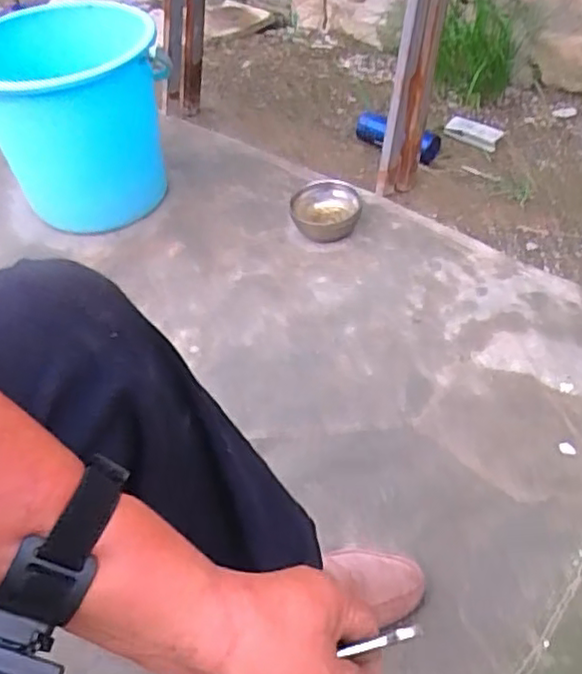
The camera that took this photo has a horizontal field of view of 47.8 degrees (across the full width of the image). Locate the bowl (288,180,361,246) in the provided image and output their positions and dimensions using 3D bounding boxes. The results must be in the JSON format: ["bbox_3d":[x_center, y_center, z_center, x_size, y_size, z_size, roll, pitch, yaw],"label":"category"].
[{"bbox_3d":[0.065,-0.223,1.189,0.122,0.065,0.122,-2,45,2],"label":"bowl"}]

